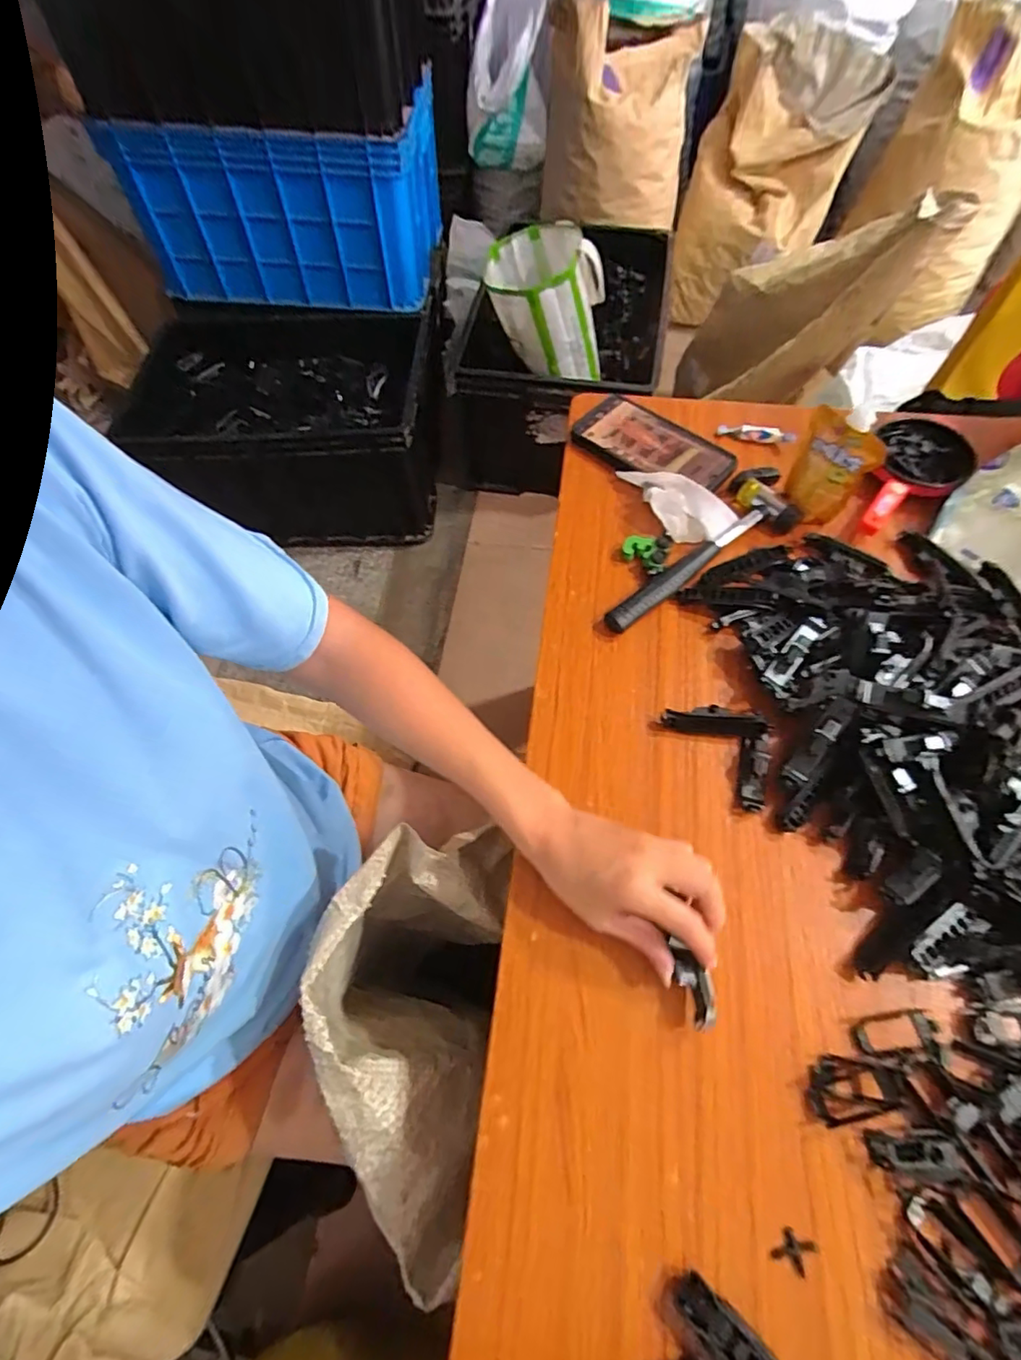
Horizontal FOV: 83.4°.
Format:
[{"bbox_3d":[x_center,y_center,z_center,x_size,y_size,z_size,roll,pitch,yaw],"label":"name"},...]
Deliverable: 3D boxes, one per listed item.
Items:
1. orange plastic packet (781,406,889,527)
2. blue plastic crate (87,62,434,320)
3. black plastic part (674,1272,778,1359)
[{"bbox_3d":[0.287,-0.196,0.518,0.039,0.083,0.065,-9,63,-5],"label":"orange plastic packet"},{"bbox_3d":[-0.478,-1.059,1.248,0.588,0.303,0.371,4,62,4],"label":"blue plastic crate"},{"bbox_3d":[0.113,0.335,0.287,0.062,0.010,0.021,40,69,19],"label":"black plastic part"}]

